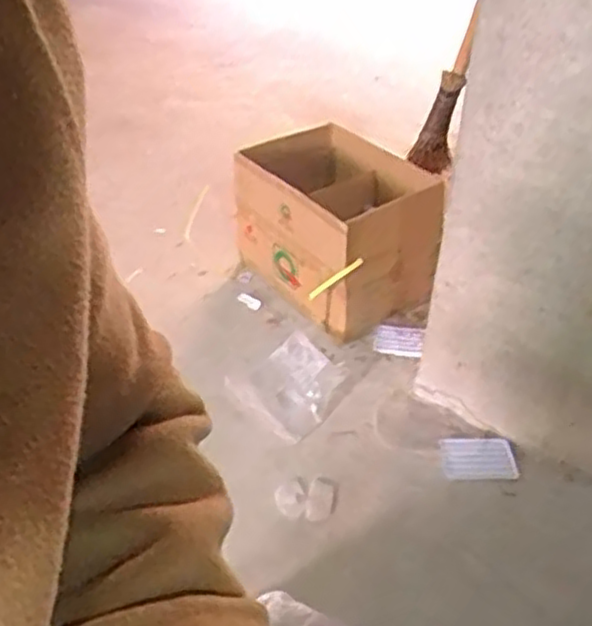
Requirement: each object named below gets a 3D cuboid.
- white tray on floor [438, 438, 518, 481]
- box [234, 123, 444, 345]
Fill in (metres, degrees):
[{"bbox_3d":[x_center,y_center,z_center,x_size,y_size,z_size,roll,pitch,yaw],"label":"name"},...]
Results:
[{"bbox_3d":[0.325,0.262,1.317,0.128,0.013,0.076,-1,59,3],"label":"white tray on floor"},{"bbox_3d":[0.082,-0.177,1.577,0.304,0.266,0.406,-22,44,-27],"label":"box"}]

